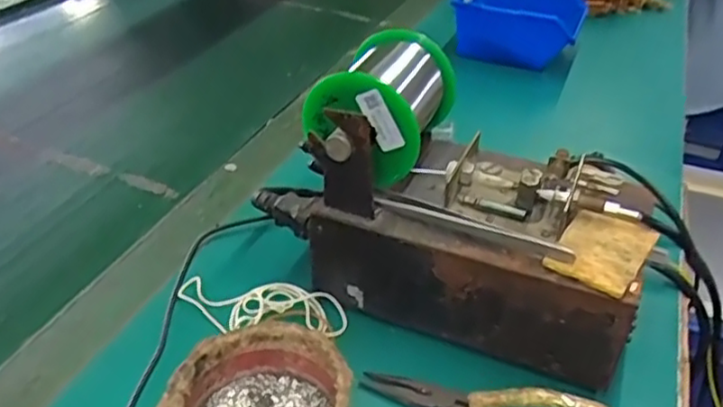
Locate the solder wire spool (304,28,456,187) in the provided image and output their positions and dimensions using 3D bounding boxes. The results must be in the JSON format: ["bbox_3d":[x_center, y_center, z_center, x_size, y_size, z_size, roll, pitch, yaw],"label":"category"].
[{"bbox_3d":[0.013,-0.055,0.403,0.066,0.076,0.082,15,37,17],"label":"solder wire spool"}]

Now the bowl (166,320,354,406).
[{"bbox_3d":[-0.047,0.099,0.321,0.081,0.042,0.079,2,35,-1],"label":"bowl"}]

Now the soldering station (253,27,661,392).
[{"bbox_3d":[0.056,-0.005,0.397,0.219,0.132,0.114,16,37,18],"label":"soldering station"}]

